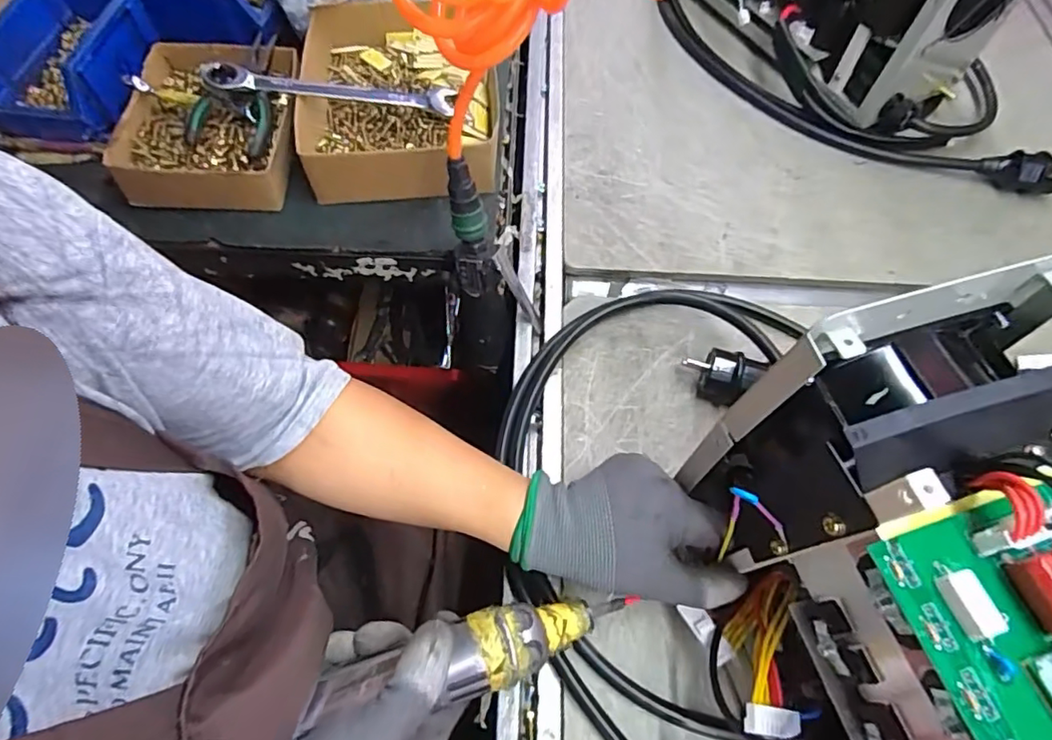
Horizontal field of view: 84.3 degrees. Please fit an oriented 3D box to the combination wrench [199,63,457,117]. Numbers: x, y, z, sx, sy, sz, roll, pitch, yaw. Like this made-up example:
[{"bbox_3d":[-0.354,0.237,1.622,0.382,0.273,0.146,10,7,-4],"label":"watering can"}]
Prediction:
[{"bbox_3d":[-0.170,-0.248,0.519,0.210,0.017,0.032,-1,61,-16],"label":"combination wrench"}]

